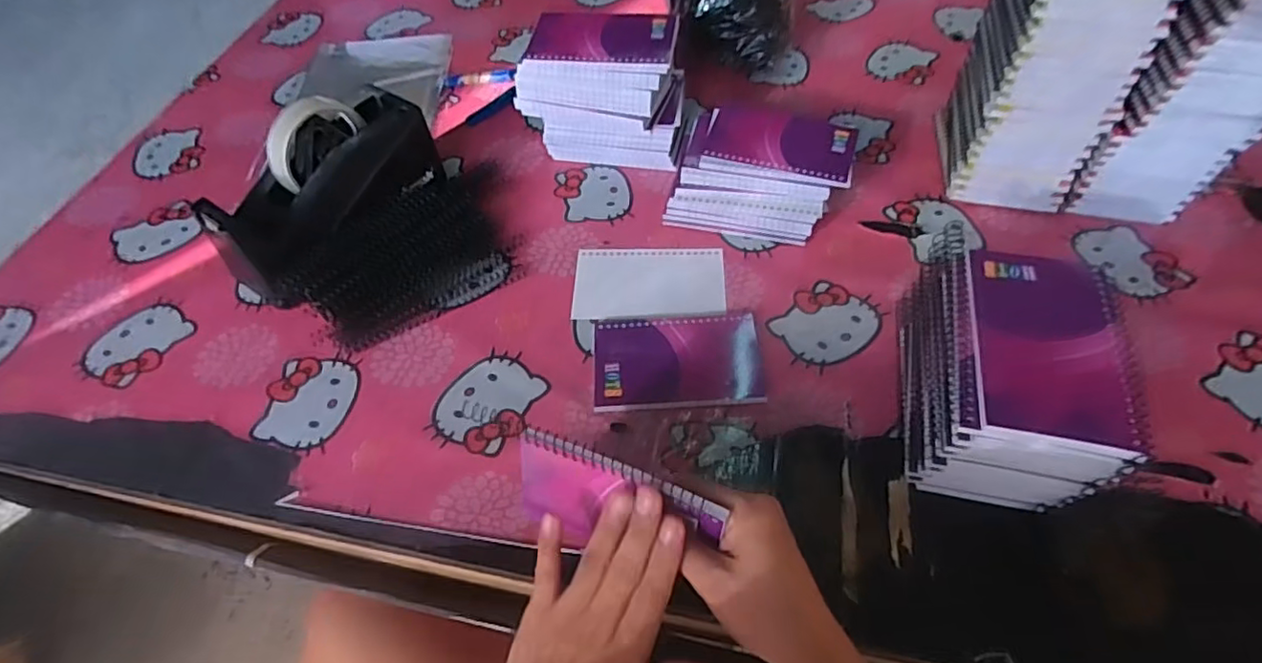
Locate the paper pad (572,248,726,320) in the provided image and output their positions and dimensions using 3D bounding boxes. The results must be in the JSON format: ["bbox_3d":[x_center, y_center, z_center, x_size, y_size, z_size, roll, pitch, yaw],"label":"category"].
[{"bbox_3d":[0.016,-0.045,0.538,0.129,0.004,0.079,0,54,3],"label":"paper pad"}]

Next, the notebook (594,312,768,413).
[{"bbox_3d":[0.036,0.022,0.486,0.128,0.007,0.083,-3,54,1],"label":"notebook"}]

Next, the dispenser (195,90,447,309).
[{"bbox_3d":[-0.261,-0.123,0.539,0.073,0.112,0.193,24,60,18],"label":"dispenser"}]

